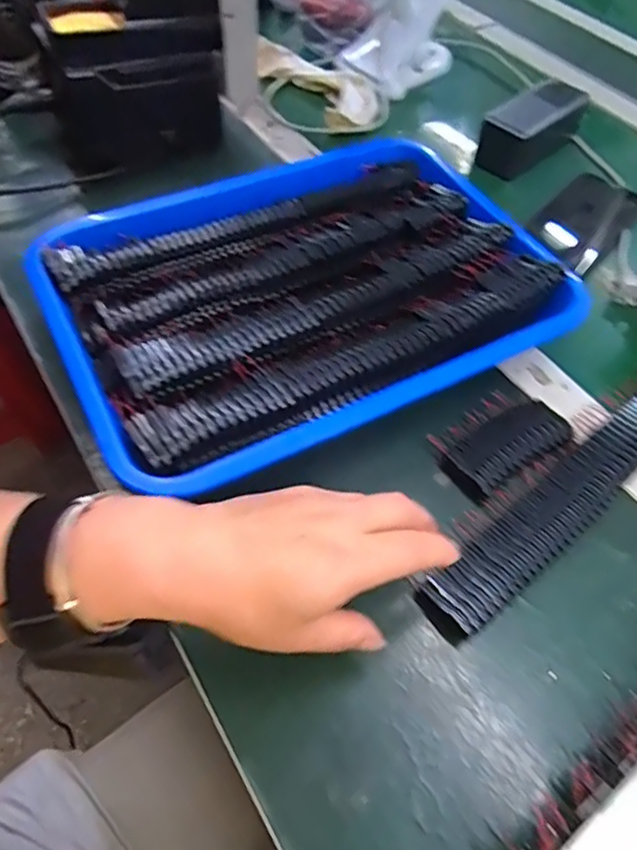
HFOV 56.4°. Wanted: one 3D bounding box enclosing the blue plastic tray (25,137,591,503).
[{"bbox_3d":[-0.011,-0.102,0.448,0.357,0.044,0.271,-24,60,-19],"label":"blue plastic tray"}]

